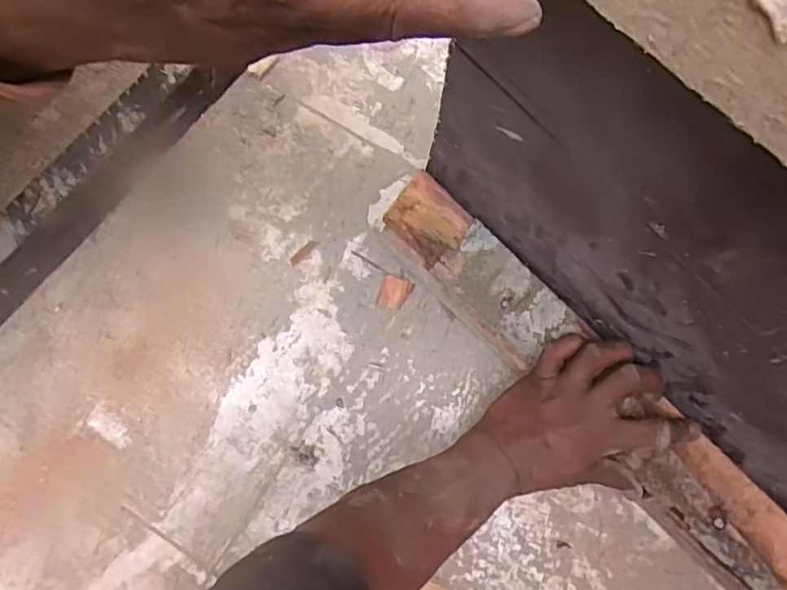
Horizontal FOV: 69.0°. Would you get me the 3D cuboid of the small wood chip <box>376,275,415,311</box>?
[{"bbox_3d":[0.001,-0.001,0.532,0.029,0.004,0.031,21,79,5],"label":"small wood chip"}]

